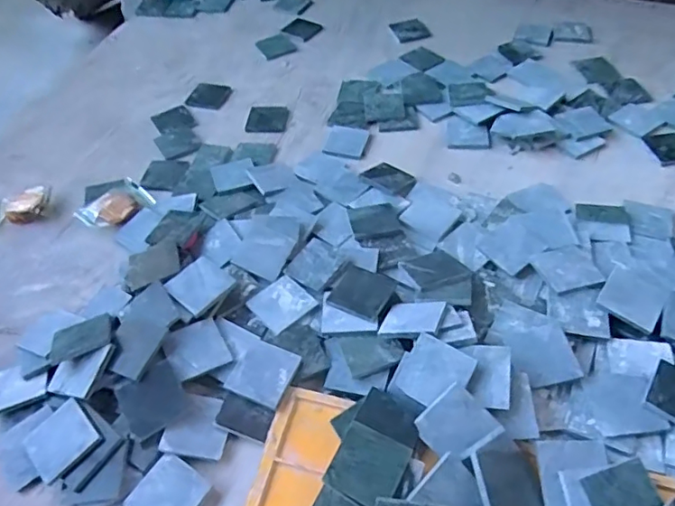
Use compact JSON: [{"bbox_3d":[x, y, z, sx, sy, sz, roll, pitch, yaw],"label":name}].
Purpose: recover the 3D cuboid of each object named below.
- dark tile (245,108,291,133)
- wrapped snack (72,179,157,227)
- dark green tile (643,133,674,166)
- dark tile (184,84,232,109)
[{"bbox_3d":[-0.093,-0.177,0.736,0.055,0.006,0.048,-3,50,2],"label":"dark tile"},{"bbox_3d":[-0.255,-0.054,0.637,0.050,0.013,0.076,32,59,26],"label":"wrapped snack"},{"bbox_3d":[0.393,-0.123,0.648,0.049,0.004,0.050,-10,51,-5],"label":"dark green tile"},{"bbox_3d":[-0.182,-0.223,0.787,0.057,0.005,0.059,10,52,12],"label":"dark tile"}]

